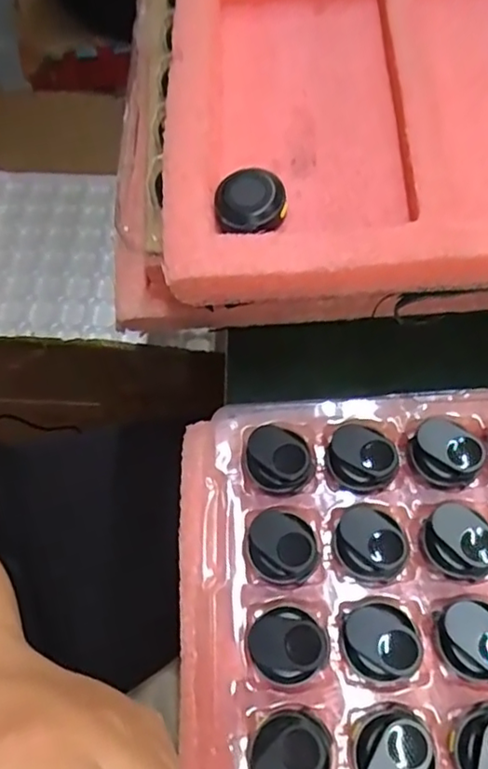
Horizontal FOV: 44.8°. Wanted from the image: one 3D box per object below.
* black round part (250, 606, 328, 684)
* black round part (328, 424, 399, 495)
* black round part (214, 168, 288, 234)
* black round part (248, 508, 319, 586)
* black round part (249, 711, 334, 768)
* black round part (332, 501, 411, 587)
[{"bbox_3d":[0.017,0.101,0.230,0.028,0.007,0.026,-1,67,2],"label":"black round part"},{"bbox_3d":[0.051,0.033,0.258,0.029,0.017,0.025,25,70,13],"label":"black round part"},{"bbox_3d":[0.003,-0.077,0.246,0.029,0.010,0.030,-1,67,2],"label":"black round part"},{"bbox_3d":[0.015,0.066,0.242,0.026,0.014,0.029,-10,67,-1],"label":"black round part"},{"bbox_3d":[0.017,0.134,0.211,0.029,0.013,0.027,-1,67,2],"label":"black round part"},{"bbox_3d":[0.052,0.066,0.243,0.026,0.017,0.031,-23,68,-7],"label":"black round part"}]

